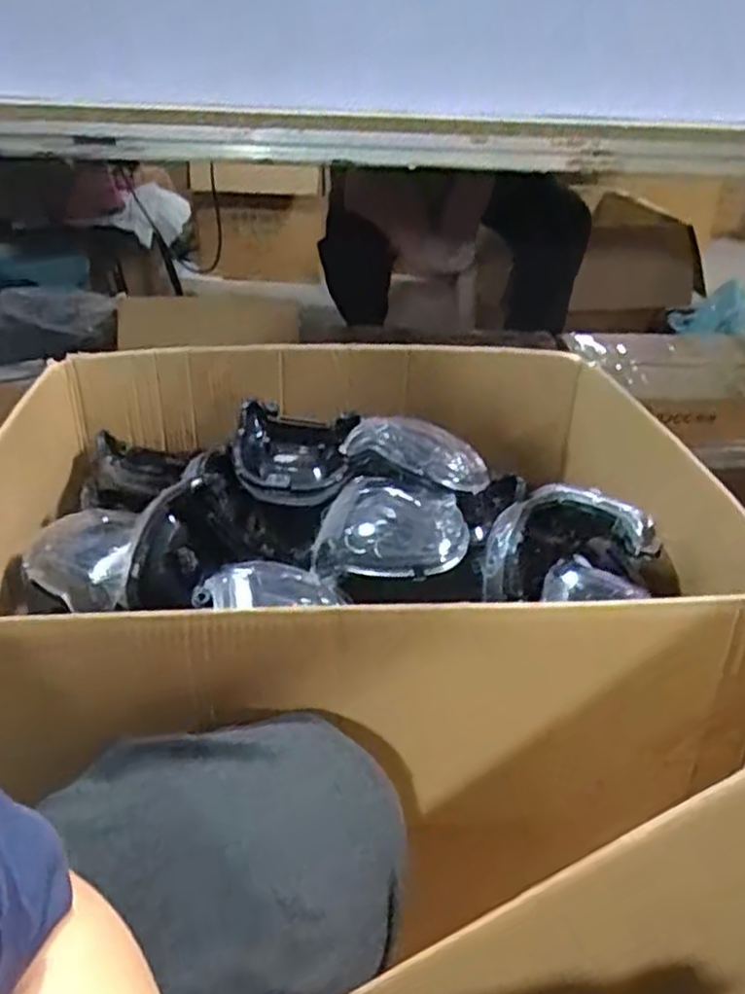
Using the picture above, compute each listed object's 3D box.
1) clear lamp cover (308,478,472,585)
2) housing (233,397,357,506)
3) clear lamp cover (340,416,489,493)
[{"bbox_3d":[0.017,0.027,0.707,0.133,0.043,0.108,0,33,-3],"label":"clear lamp cover"},{"bbox_3d":[-0.078,-0.044,0.781,0.127,0.052,0.120,-3,33,-8],"label":"housing"},{"bbox_3d":[0.048,-0.051,0.775,0.143,0.046,0.078,13,34,16],"label":"clear lamp cover"}]

